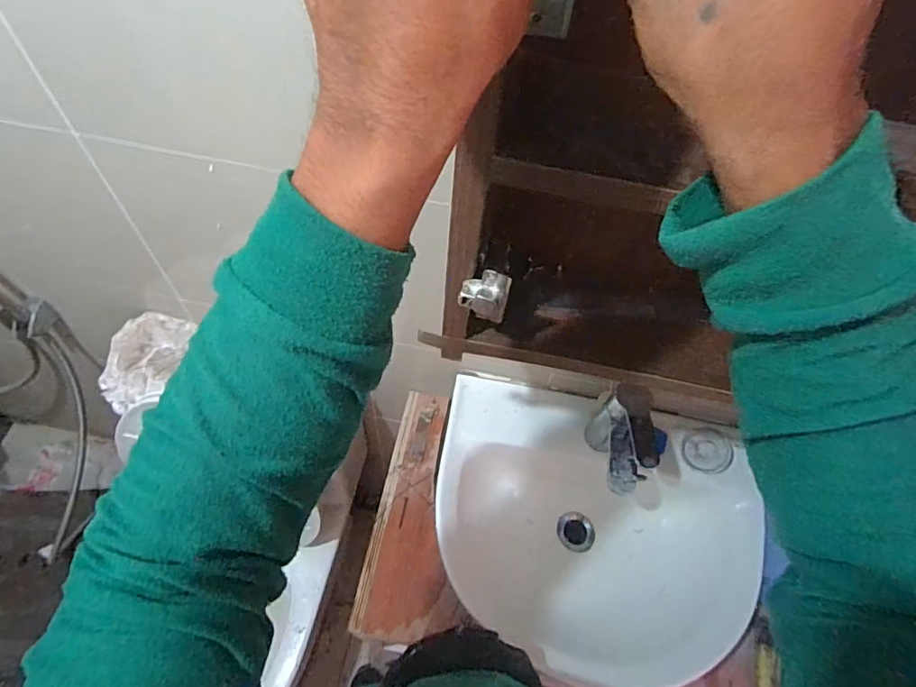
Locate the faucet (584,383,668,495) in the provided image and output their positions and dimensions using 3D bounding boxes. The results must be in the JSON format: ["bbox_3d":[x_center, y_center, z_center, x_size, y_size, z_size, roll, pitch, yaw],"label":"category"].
[{"bbox_3d":[0.216,0.134,0.687,0.041,0.162,0.138,3,56,-2],"label":"faucet"}]

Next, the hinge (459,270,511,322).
[{"bbox_3d":[0.021,-0.038,0.428,0.039,0.049,0.016,10,56,2],"label":"hinge"}]

